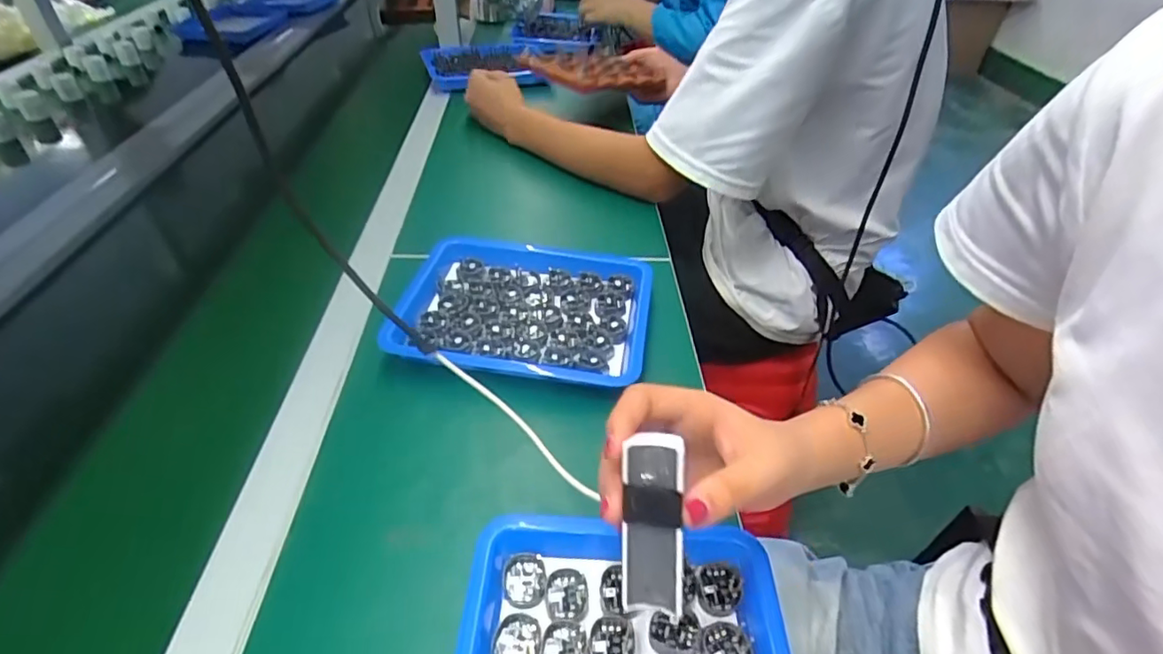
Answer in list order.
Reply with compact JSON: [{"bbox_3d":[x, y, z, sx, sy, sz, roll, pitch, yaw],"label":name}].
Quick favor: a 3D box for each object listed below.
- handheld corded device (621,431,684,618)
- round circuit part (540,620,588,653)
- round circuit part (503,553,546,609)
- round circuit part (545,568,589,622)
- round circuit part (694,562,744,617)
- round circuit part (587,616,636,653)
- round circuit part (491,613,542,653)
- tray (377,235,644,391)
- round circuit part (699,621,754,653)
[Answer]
[{"bbox_3d":[0.032,0.092,0.265,0.025,0.080,0.016,0,8,-1],"label":"handheld corded device"},{"bbox_3d":[-0.009,0.177,0.316,0.025,0.005,0.029,3,41,2],"label":"round circuit part"},{"bbox_3d":[-0.034,0.150,0.345,0.024,0.008,0.030,-4,42,-5],"label":"round circuit part"},{"bbox_3d":[-0.009,0.155,0.336,0.024,0.004,0.028,-2,42,-4],"label":"round circuit part"},{"bbox_3d":[0.082,0.155,0.344,0.026,0.008,0.028,1,41,0],"label":"round circuit part"},{"bbox_3d":[0.016,0.176,0.319,0.026,0.005,0.029,-4,42,-5],"label":"round circuit part"},{"bbox_3d":[-0.036,0.172,0.316,0.026,0.004,0.029,2,41,2],"label":"round circuit part"},{"bbox_3d":[-0.051,-0.017,0.528,0.222,0.026,0.168,5,42,4],"label":"tray"},{"bbox_3d":[0.080,0.177,0.317,0.027,0.006,0.028,1,41,0],"label":"round circuit part"}]

